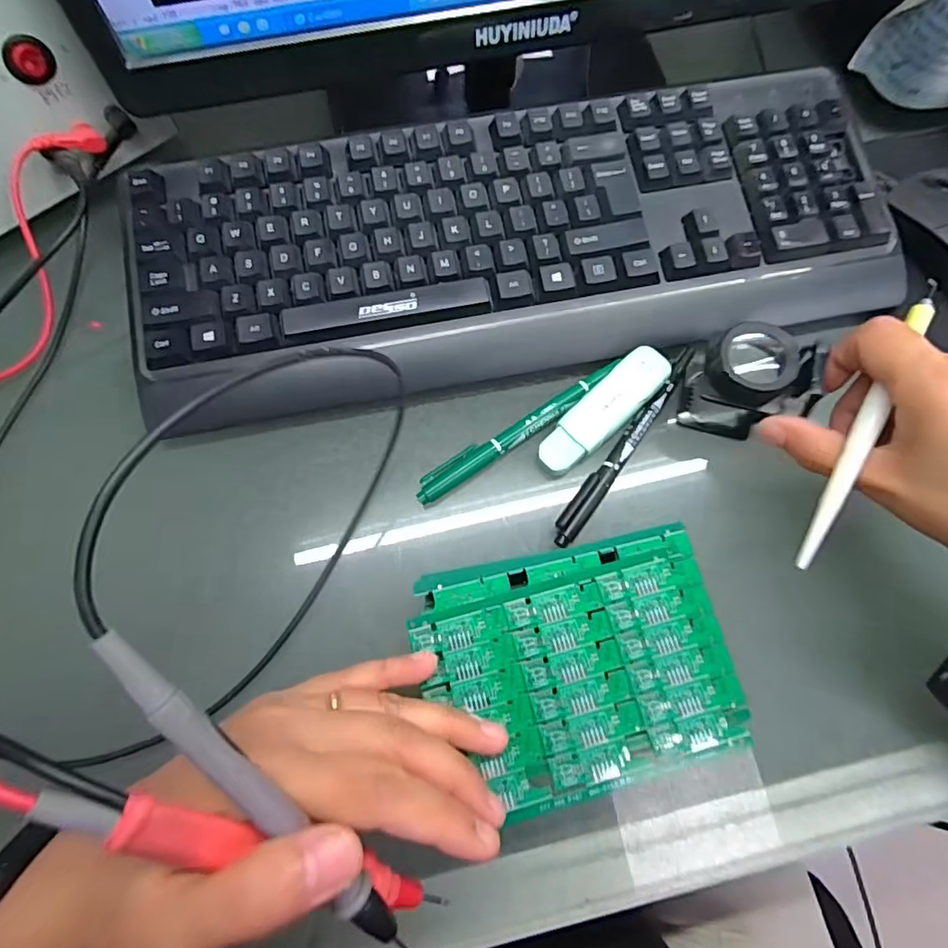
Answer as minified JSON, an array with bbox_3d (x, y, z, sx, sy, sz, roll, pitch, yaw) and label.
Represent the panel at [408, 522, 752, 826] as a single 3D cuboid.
[{"bbox_3d":[0.046,0.081,0.232,0.128,0.004,0.098,-14,72,-6],"label":"panel"}]

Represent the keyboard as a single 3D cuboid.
[{"bbox_3d":[0.025,-0.134,0.305,0.424,0.033,0.155,-11,72,-5],"label":"keyboard"}]

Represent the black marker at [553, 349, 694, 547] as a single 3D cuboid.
[{"bbox_3d":[0.084,-0.018,0.291,0.013,0.006,0.138,35,74,10],"label":"black marker"}]

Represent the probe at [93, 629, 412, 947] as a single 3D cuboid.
[{"bbox_3d":[-0.057,0.098,0.152,0.010,0.008,0.139,-36,107,-13],"label":"probe"}]

